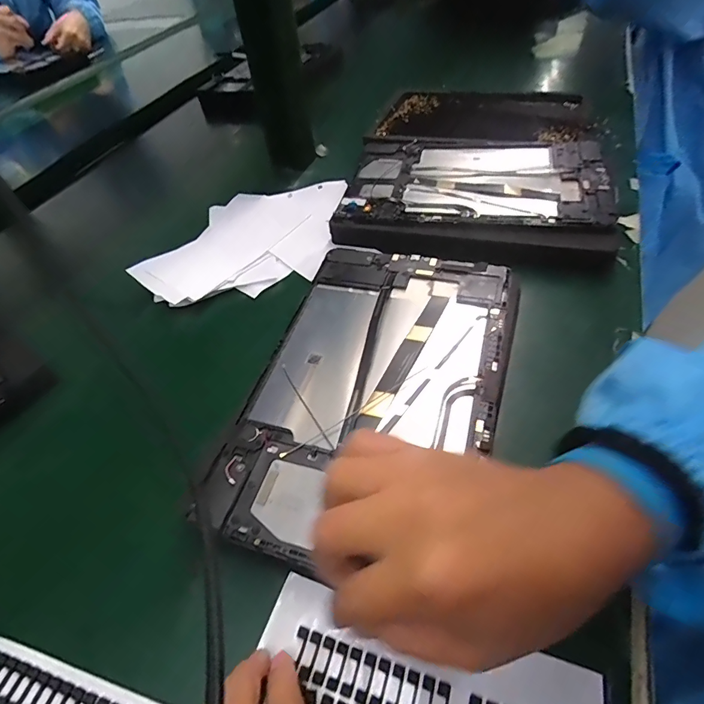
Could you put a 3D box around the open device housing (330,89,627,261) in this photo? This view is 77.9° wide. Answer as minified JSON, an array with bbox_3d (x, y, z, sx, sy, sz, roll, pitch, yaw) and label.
[{"bbox_3d":[0.133,-0.210,0.474,0.247,0.038,0.337,6,50,11],"label":"open device housing"}]

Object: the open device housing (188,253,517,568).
[{"bbox_3d":[0.018,0.021,0.286,0.147,0.027,0.234,11,51,15],"label":"open device housing"}]

